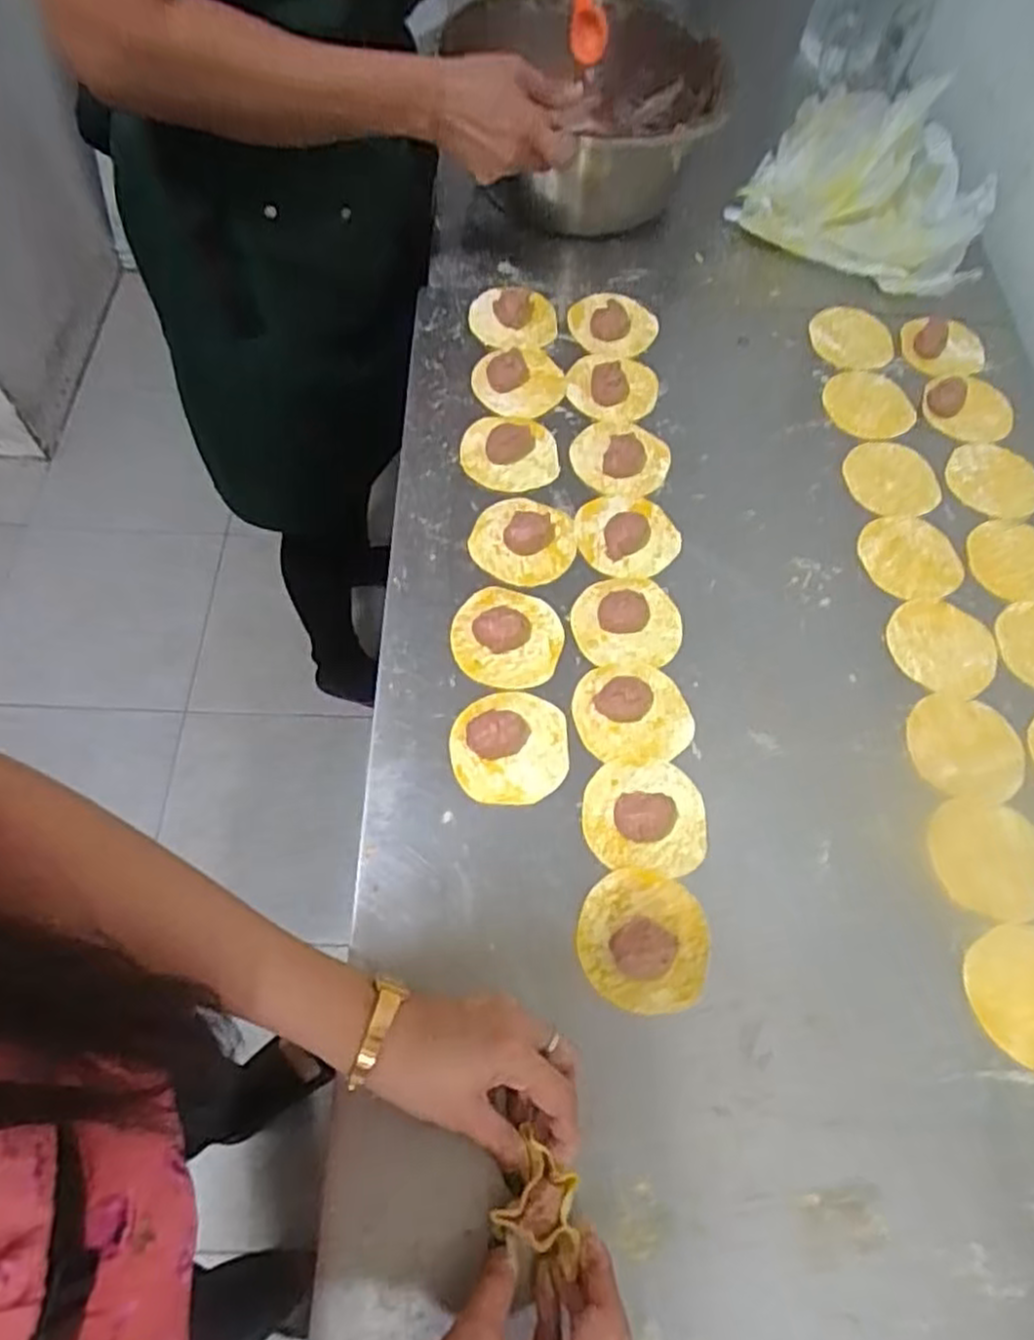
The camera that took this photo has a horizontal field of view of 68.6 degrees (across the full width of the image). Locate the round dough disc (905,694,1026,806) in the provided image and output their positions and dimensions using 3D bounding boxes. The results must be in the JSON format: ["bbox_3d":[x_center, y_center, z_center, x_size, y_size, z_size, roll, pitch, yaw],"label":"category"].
[{"bbox_3d":[0.325,0.057,0.550,0.083,0.004,0.082,3,60,-5],"label":"round dough disc"}]

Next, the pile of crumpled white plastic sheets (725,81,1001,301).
[{"bbox_3d":[0.359,-0.492,0.765,0.234,0.139,0.119,24,65,8],"label":"pile of crumpled white plastic sheets"}]

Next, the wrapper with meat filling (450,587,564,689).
[{"bbox_3d":[-0.007,-0.028,0.562,0.080,0.018,0.077,1,64,-3],"label":"wrapper with meat filling"}]

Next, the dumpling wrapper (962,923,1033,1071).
[{"bbox_3d":[0.324,0.202,0.472,0.082,0.004,0.078,1,64,-3],"label":"dumpling wrapper"}]

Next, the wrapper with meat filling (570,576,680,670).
[{"bbox_3d":[0.086,-0.036,0.580,0.084,0.014,0.072,-9,65,-7],"label":"wrapper with meat filling"}]

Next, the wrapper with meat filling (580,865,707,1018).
[{"bbox_3d":[0.080,0.165,0.467,0.079,0.022,0.081,1,64,-3],"label":"wrapper with meat filling"}]

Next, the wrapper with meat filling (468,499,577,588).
[{"bbox_3d":[0.006,-0.108,0.601,0.078,0.020,0.081,1,64,-3],"label":"wrapper with meat filling"}]

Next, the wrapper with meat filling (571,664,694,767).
[{"bbox_3d":[0.085,0.026,0.538,0.082,0.027,0.077,1,64,-3],"label":"wrapper with meat filling"}]

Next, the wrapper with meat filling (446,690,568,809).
[{"bbox_3d":[-0.004,0.049,0.519,0.079,0.023,0.079,1,64,-3],"label":"wrapper with meat filling"}]

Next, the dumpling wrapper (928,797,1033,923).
[{"bbox_3d":[0.320,0.126,0.508,0.083,0.004,0.080,1,64,-3],"label":"dumpling wrapper"}]

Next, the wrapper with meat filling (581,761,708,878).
[{"bbox_3d":[0.087,0.095,0.504,0.081,0.021,0.074,4,64,-1],"label":"wrapper with meat filling"}]

